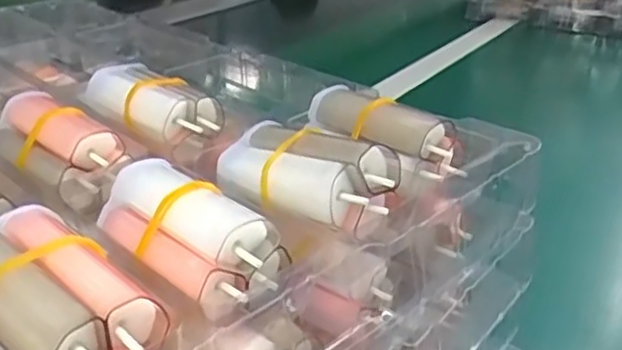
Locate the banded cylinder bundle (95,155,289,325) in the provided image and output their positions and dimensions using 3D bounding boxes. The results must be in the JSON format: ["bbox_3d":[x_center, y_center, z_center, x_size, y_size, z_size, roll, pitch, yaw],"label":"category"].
[{"bbox_3d":[-0.040,0.018,0.214,0.067,0.026,0.029,24,35,38],"label":"banded cylinder bundle"}]

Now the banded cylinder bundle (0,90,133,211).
[{"bbox_3d":[-0.106,-0.014,0.277,0.065,0.026,0.029,22,34,35],"label":"banded cylinder bundle"}]

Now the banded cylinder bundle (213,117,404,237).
[{"bbox_3d":[-0.002,-0.003,0.238,0.069,0.024,0.032,20,33,33],"label":"banded cylinder bundle"}]

